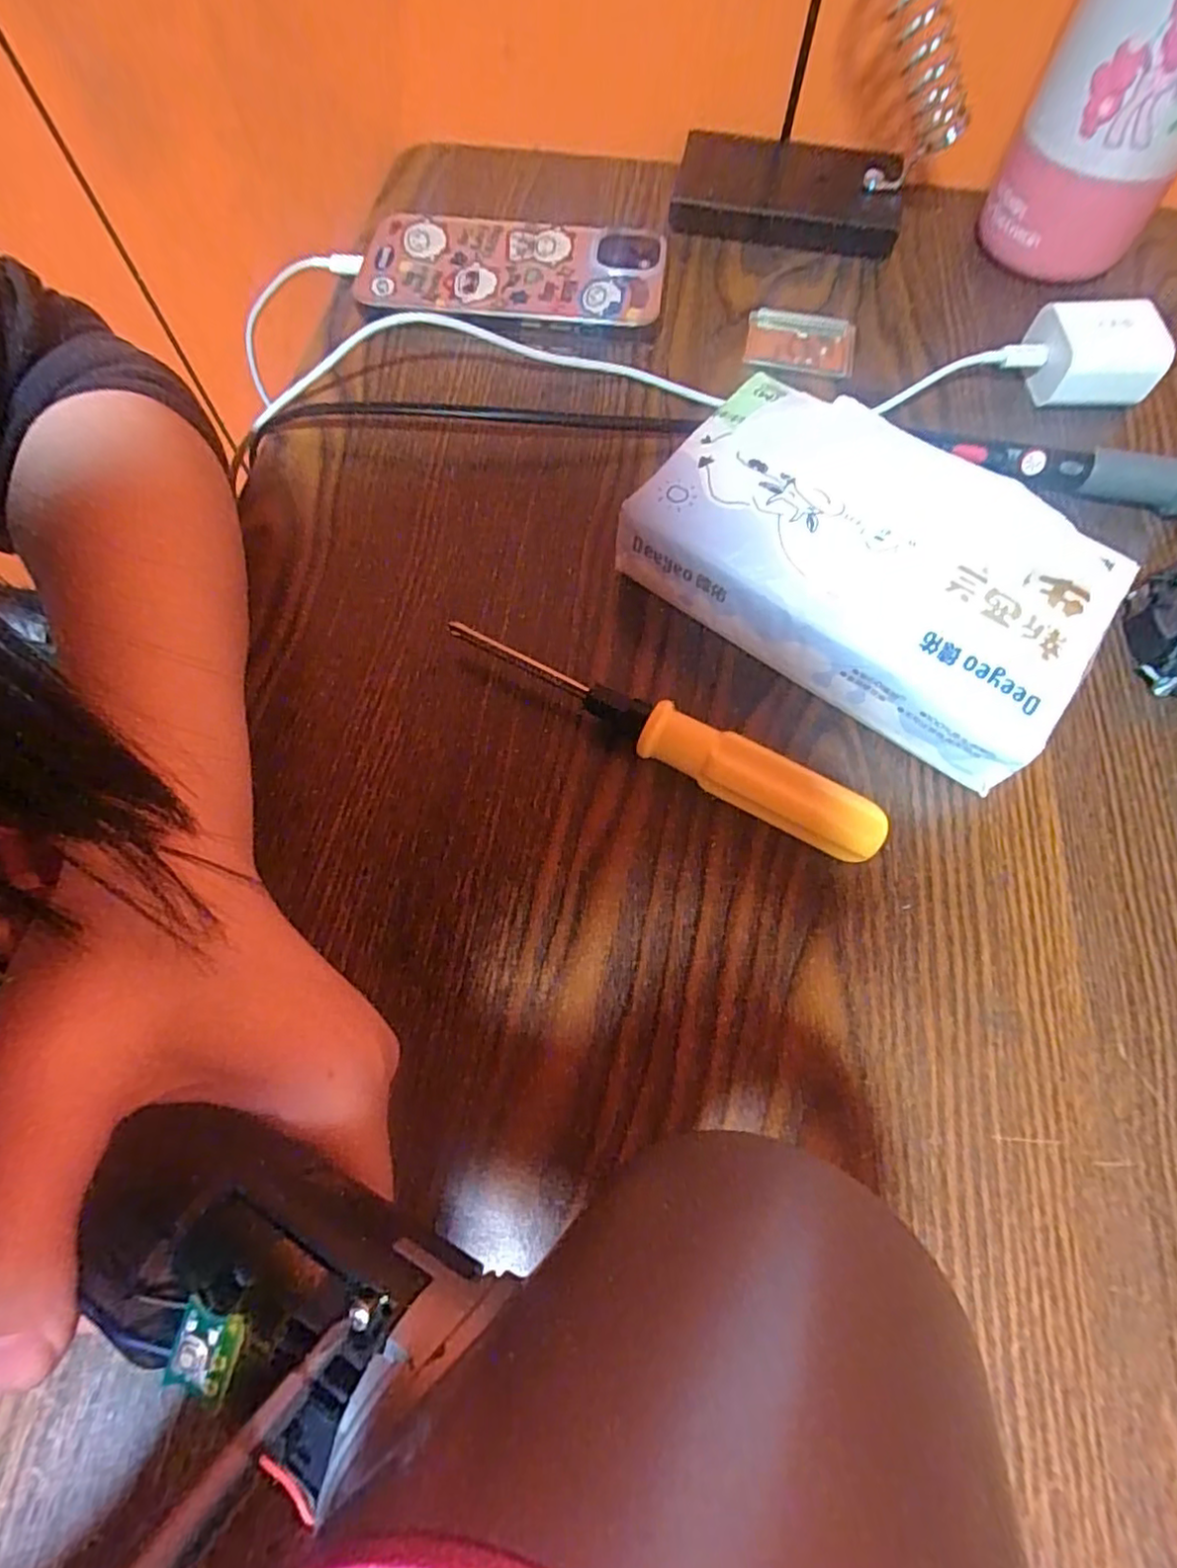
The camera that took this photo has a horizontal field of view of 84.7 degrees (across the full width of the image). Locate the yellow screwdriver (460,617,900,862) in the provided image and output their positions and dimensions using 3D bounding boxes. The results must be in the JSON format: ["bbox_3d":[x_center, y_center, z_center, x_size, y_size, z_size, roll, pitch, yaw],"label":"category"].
[{"bbox_3d":[0.023,-0.018,0.215,0.154,0.025,0.016,29,71,12],"label":"yellow screwdriver"}]

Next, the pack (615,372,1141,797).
[{"bbox_3d":[0.093,-0.073,0.223,0.146,0.048,0.087,34,72,13],"label":"pack"}]

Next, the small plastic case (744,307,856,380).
[{"bbox_3d":[0.096,-0.200,0.292,0.048,0.009,0.032,11,68,5],"label":"small plastic case"}]

